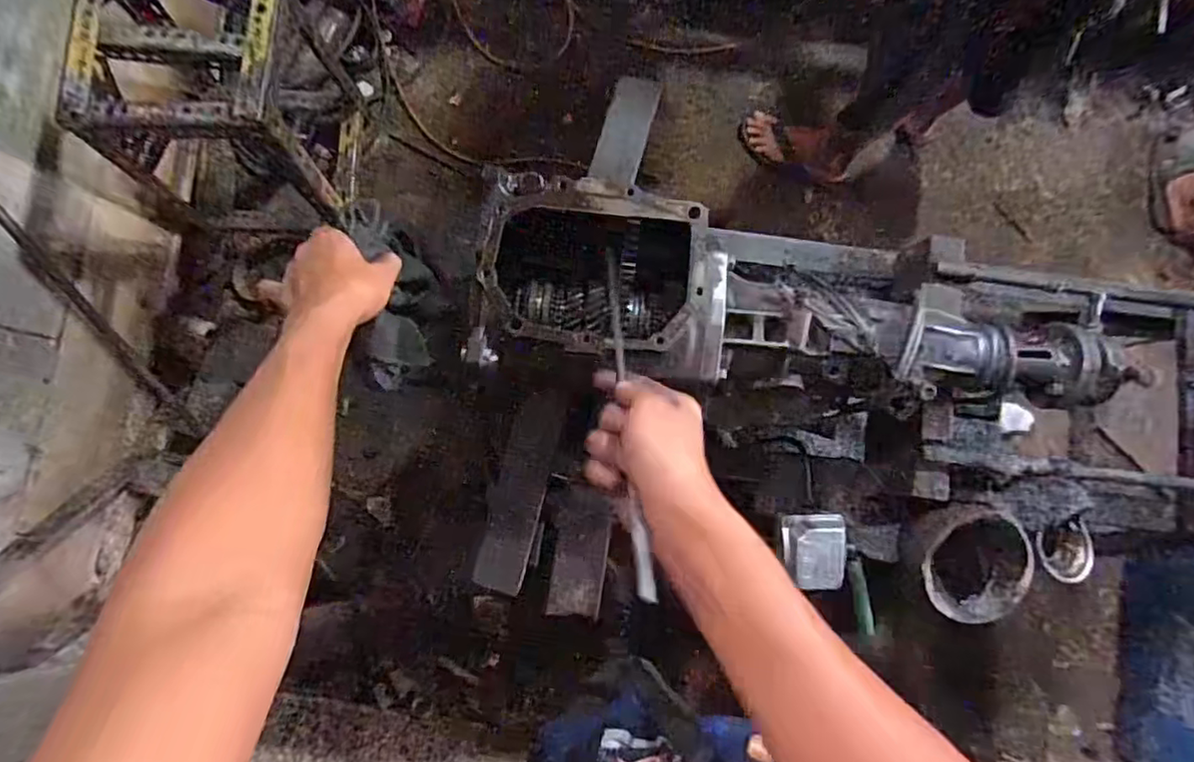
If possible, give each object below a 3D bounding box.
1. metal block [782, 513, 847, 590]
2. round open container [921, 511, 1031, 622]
[{"bbox_3d":[0.249,0.194,0.706,0.067,0.030,0.081,1,83,-3],"label":"metal block"},{"bbox_3d":[0.426,0.212,0.693,0.119,0.034,0.112,0,83,-3],"label":"round open container"}]

